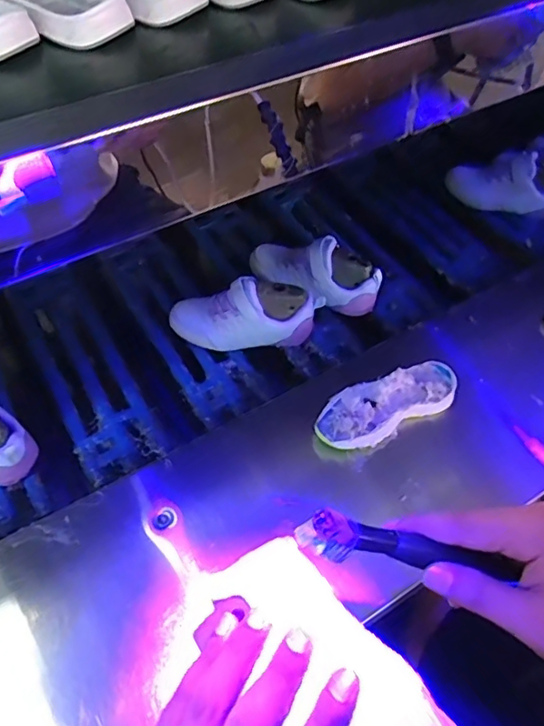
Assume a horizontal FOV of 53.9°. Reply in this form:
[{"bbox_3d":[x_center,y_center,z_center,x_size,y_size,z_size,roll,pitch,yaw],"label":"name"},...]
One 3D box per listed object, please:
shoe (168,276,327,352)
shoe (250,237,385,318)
[{"bbox_3d":[-0.032,-0.061,0.680,0.186,0.085,0.062,-4,57,10],"label":"shoe"},{"bbox_3d":[0.049,-0.117,0.715,0.185,0.065,0.081,23,59,12],"label":"shoe"}]

